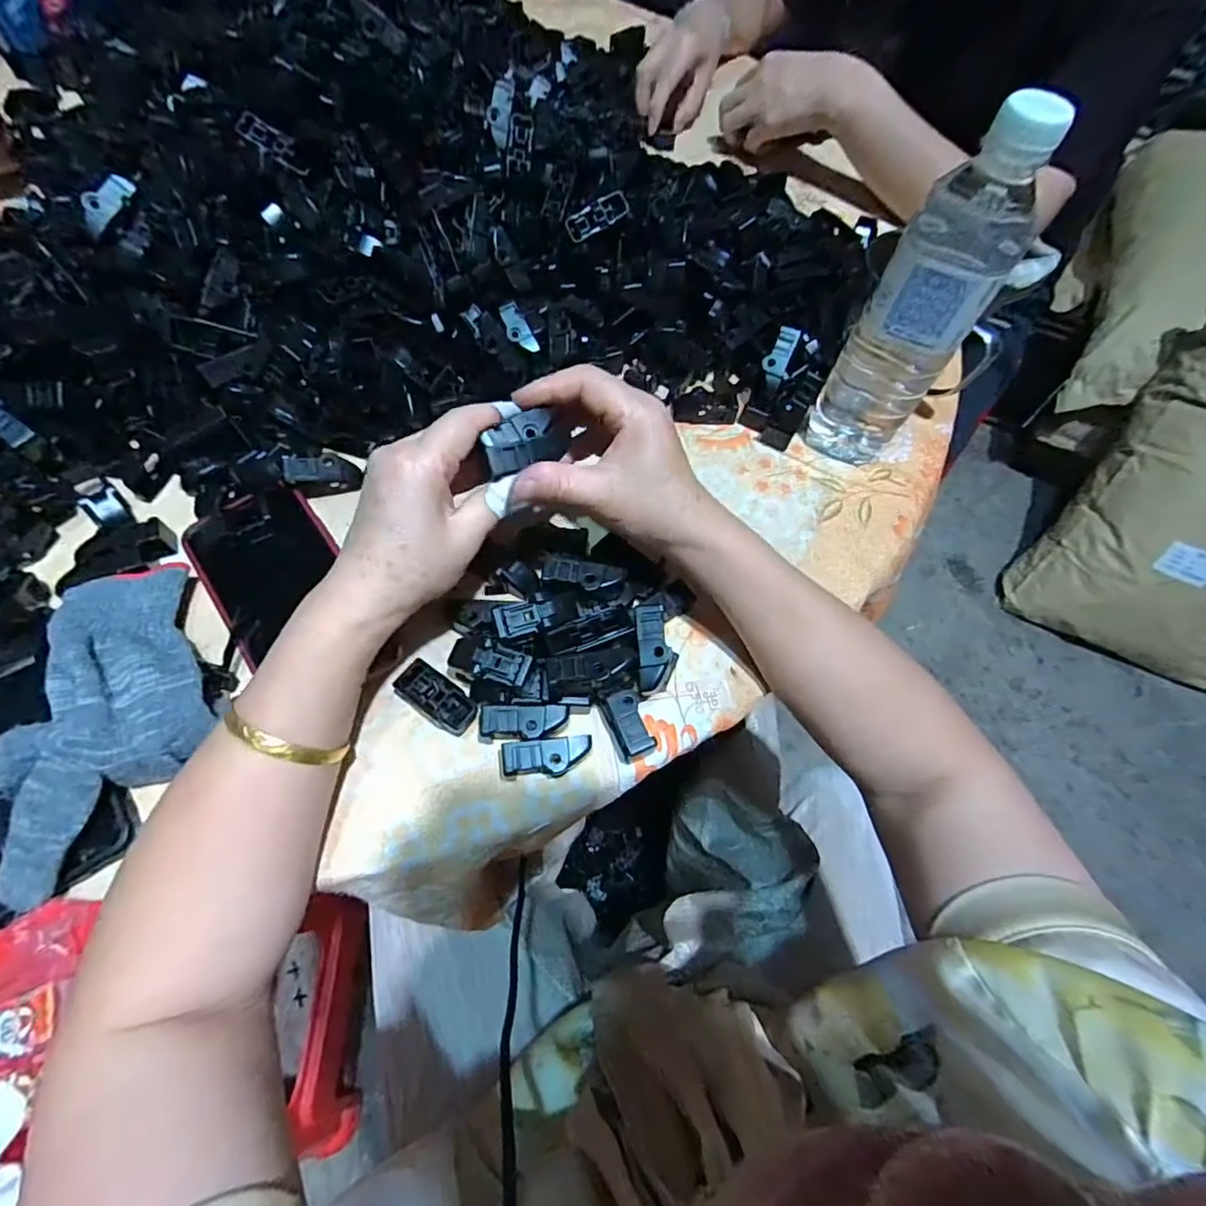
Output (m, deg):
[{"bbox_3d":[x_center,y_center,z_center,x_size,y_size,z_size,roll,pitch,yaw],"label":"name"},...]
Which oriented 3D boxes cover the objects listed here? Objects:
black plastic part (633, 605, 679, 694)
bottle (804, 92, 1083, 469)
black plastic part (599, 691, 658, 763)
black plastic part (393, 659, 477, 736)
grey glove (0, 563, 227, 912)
[{"bbox_3d":[0.030,0.026,0.323,0.022,0.017,0.048,-4,81,-4],"label":"black plastic part"},{"bbox_3d":[0.196,-0.177,0.357,0.064,0.210,0.053,27,66,10],"label":"bottle"},{"bbox_3d":[0.013,0.070,0.324,0.021,0.023,0.036,-21,67,-12],"label":"black plastic part"},{"bbox_3d":[-0.095,0.054,0.326,0.047,0.011,0.023,34,68,14],"label":"black plastic part"},{"bbox_3d":[-0.272,0.054,0.303,0.139,0.041,0.139,42,70,17],"label":"grey glove"}]

